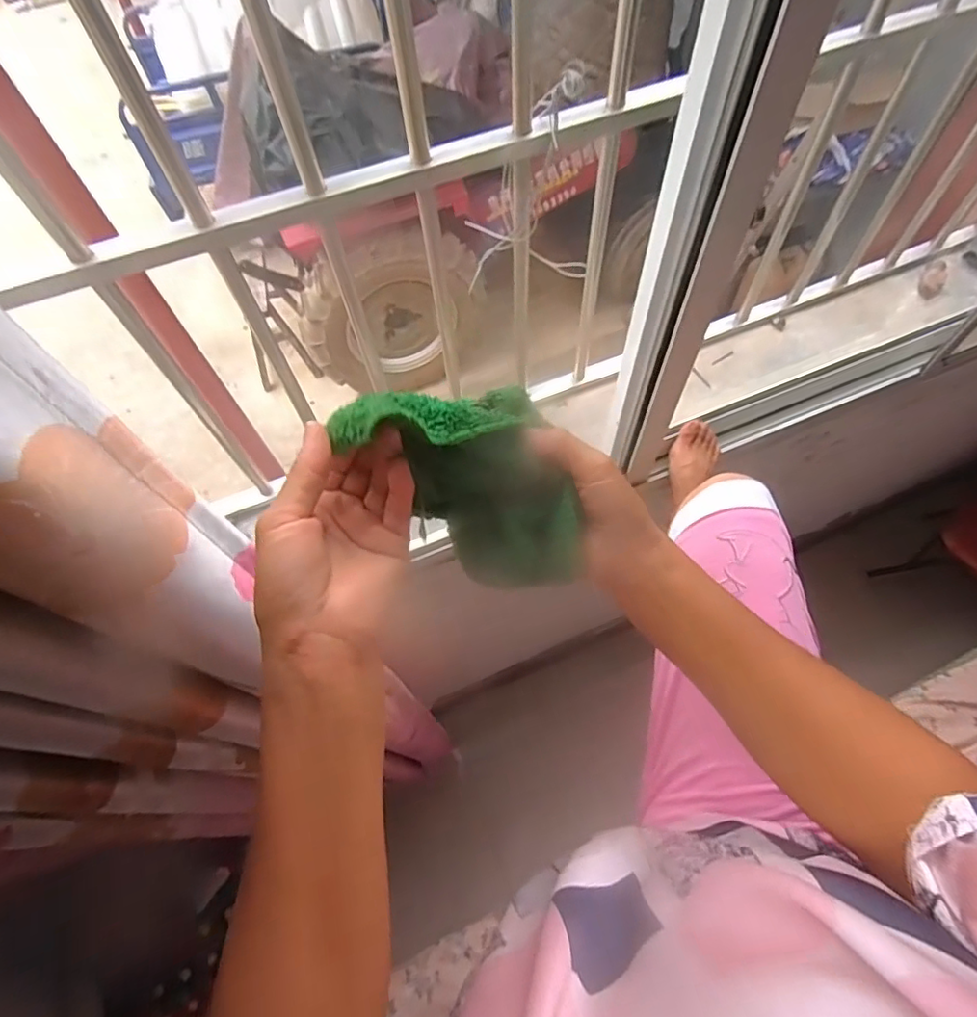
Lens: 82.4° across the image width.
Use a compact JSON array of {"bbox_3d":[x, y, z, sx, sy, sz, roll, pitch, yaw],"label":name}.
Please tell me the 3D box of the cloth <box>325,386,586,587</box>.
[{"bbox_3d":[-0.002,-0.025,0.331,0.057,0.172,0.094,-6,54,41],"label":"cloth"}]

